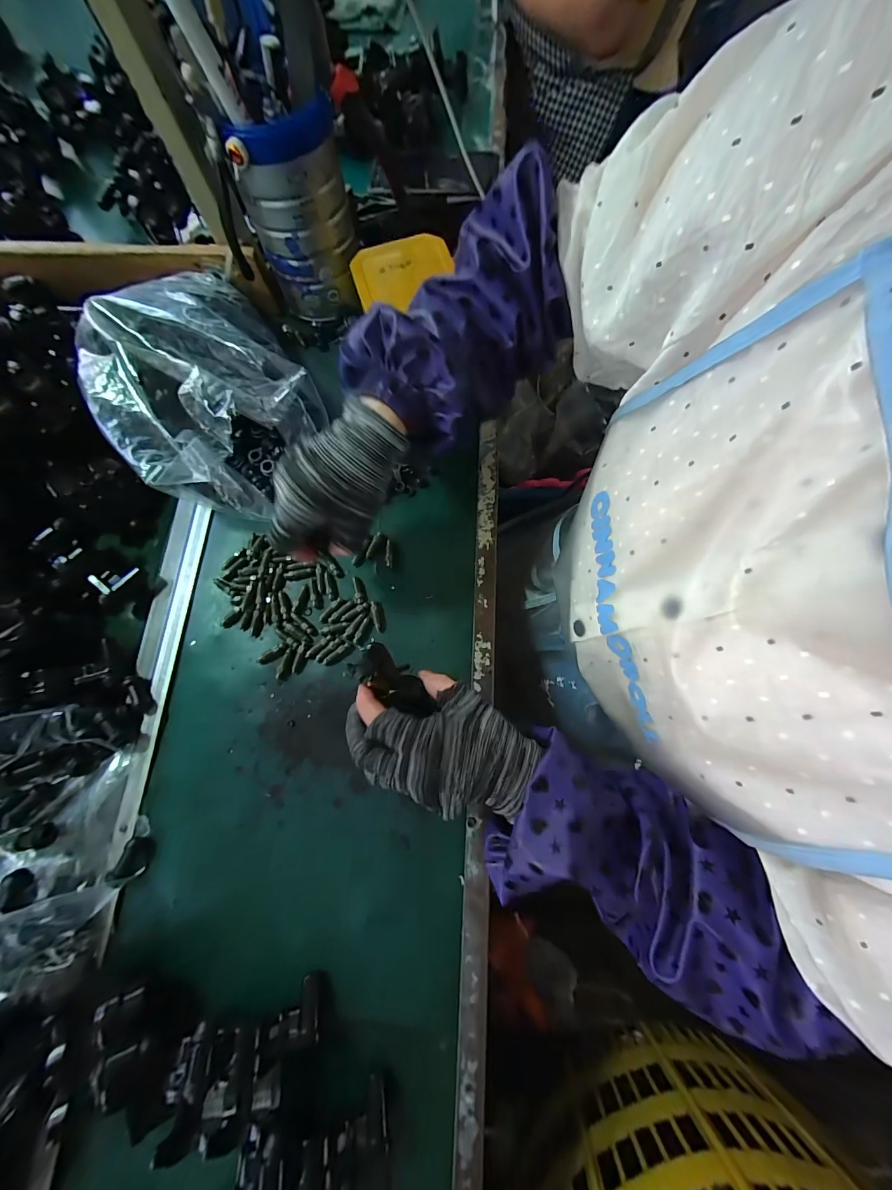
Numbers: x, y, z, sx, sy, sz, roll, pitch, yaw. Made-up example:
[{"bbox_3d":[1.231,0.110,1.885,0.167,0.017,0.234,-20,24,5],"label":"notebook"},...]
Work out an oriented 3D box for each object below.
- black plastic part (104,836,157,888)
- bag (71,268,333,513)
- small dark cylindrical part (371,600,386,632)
[{"bbox_3d":[-0.244,0.206,0.295,0.017,0.022,0.028,18,76,5],"label":"black plastic part"},{"bbox_3d":[-0.230,-0.190,0.367,0.177,0.079,0.263,-32,77,-7],"label":"bag"},{"bbox_3d":[-0.063,0.020,0.350,0.010,0.007,0.028,-10,76,-2],"label":"small dark cylindrical part"}]

